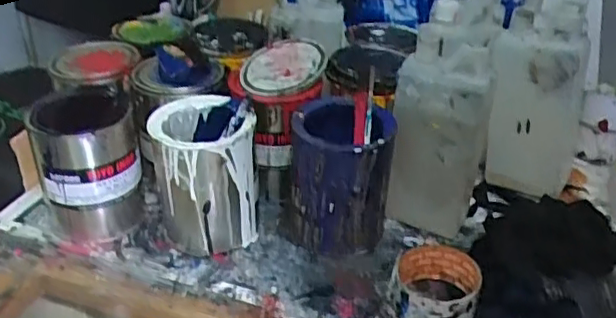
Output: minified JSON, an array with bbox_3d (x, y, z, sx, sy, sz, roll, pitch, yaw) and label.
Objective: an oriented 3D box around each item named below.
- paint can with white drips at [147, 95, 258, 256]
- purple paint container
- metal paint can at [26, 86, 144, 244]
[{"bbox_3d":[-0.110,0.021,0.670,0.101,0.155,0.094,1,33,-1],"label":"paint can with white drips"},{"bbox_3d":[0.036,0.022,0.686,0.106,0.145,0.111,4,33,3],"label":"purple paint container"},{"bbox_3d":[-0.246,0.000,0.695,0.102,0.155,0.122,-10,35,-18],"label":"metal paint can"}]

